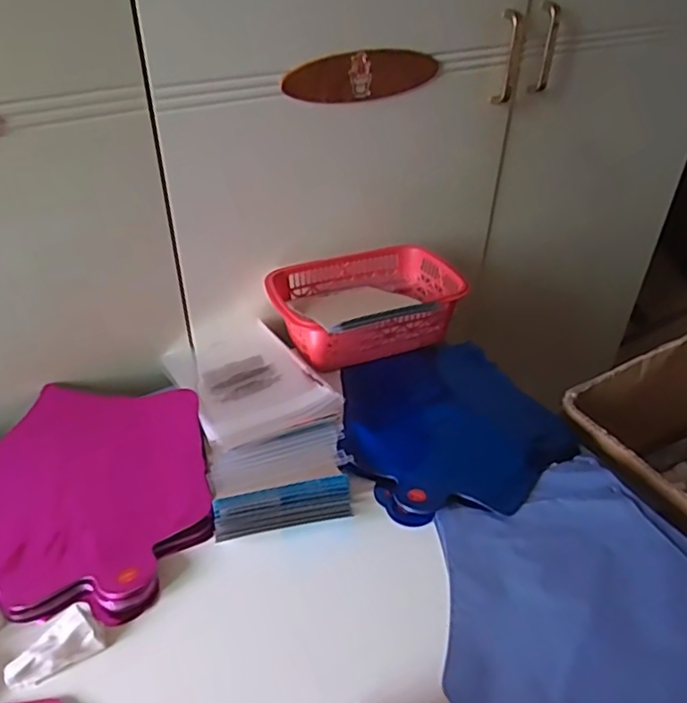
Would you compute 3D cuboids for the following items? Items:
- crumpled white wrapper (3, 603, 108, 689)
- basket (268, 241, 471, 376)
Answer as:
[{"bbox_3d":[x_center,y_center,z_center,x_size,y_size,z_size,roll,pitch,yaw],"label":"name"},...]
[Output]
[{"bbox_3d":[-0.199,0.199,0.410,0.060,0.015,0.039,-26,44,-30],"label":"crumpled white wrapper"},{"bbox_3d":[0.023,-0.059,0.708,0.218,0.063,0.151,-16,39,-20],"label":"basket"}]

